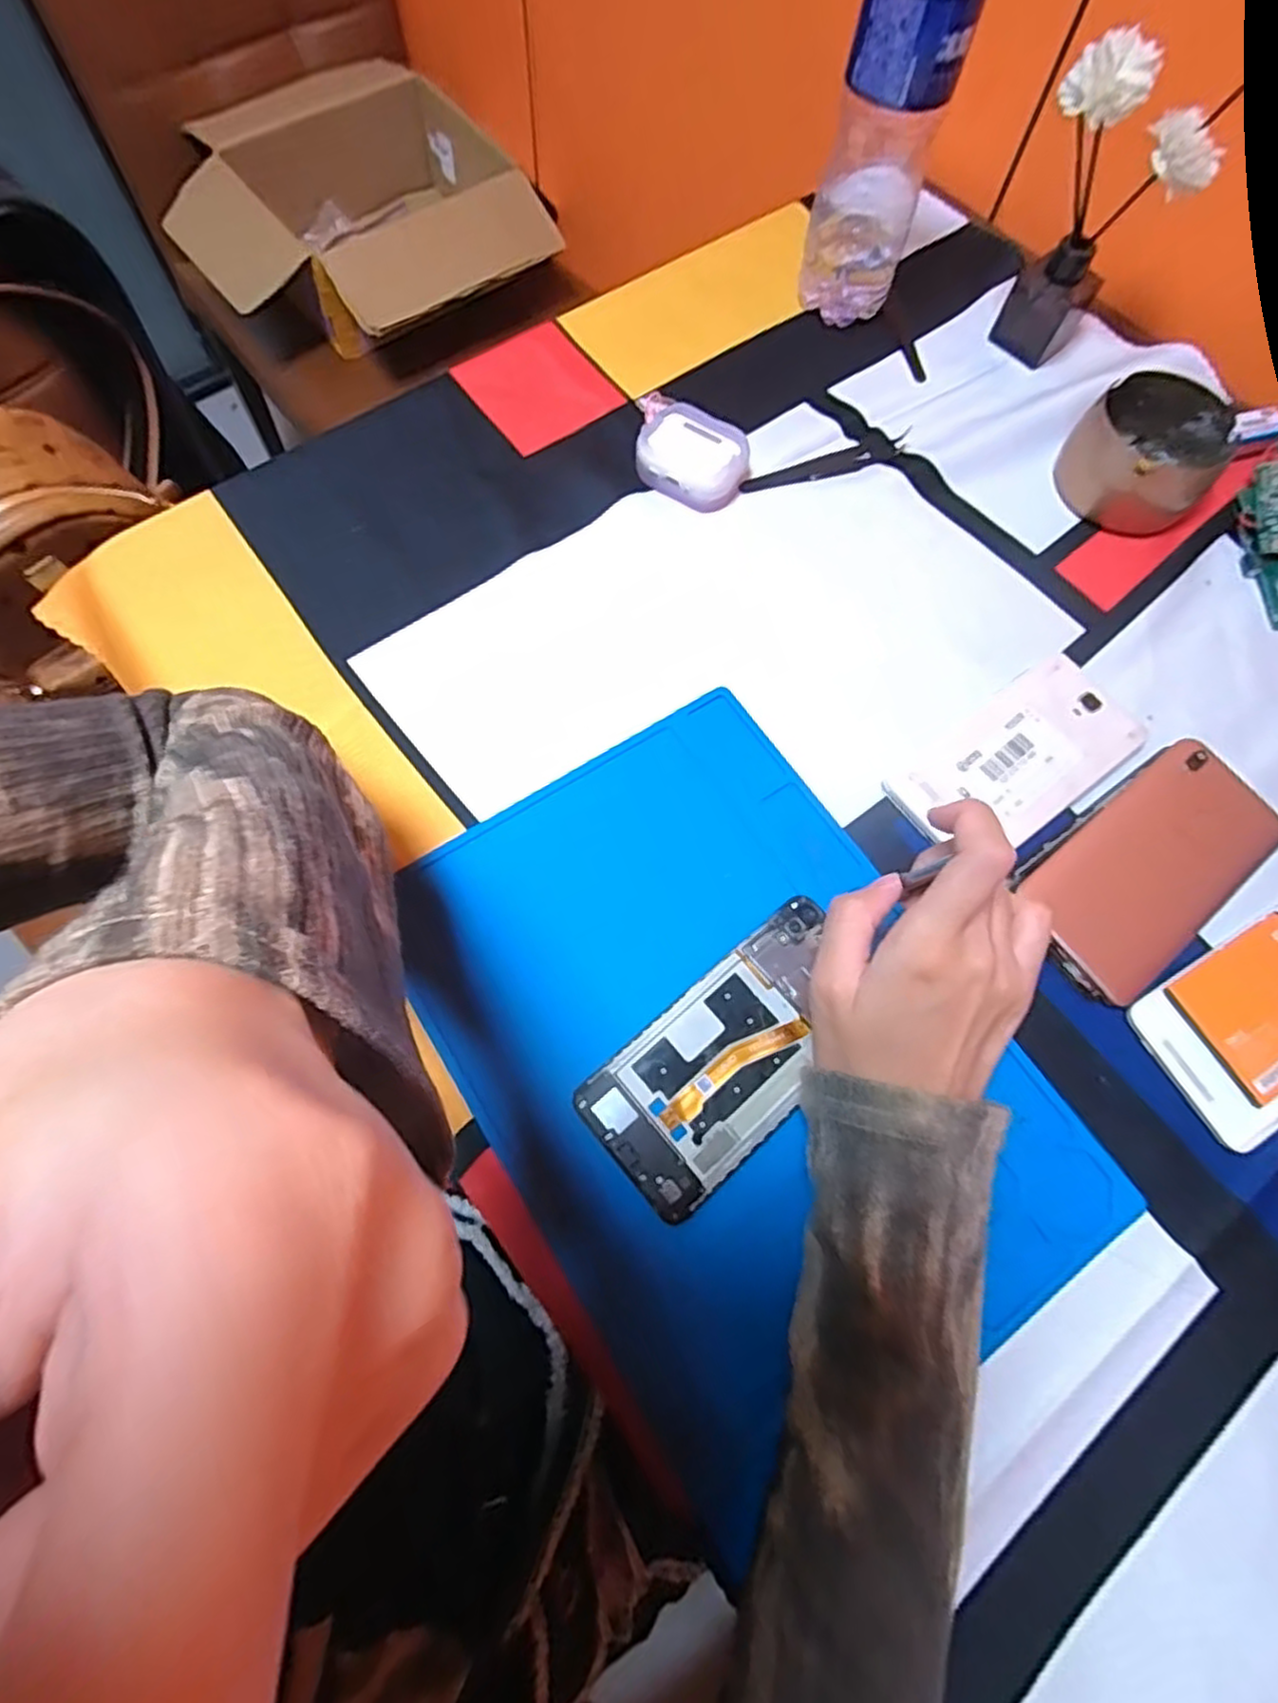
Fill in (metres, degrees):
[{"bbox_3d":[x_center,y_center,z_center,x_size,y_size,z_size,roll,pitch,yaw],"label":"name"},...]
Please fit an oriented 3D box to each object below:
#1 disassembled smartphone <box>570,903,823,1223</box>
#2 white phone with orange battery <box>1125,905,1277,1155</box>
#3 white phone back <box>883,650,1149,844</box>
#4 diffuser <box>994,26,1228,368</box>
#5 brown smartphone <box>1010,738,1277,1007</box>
[{"bbox_3d":[0.046,0.093,0.330,0.144,0.006,0.071,-39,76,-14],"label":"disassembled smartphone"},{"bbox_3d":[0.320,0.076,0.352,0.148,0.004,0.077,-27,74,-11],"label":"white phone with orange battery"},{"bbox_3d":[0.206,-0.049,0.388,0.143,0.010,0.070,-36,76,-14],"label":"white phone back"},{"bbox_3d":[0.275,-0.387,0.439,0.089,0.151,0.055,-15,72,-8],"label":"diffuser"},{"bbox_3d":[0.267,0.007,0.371,0.151,0.010,0.079,-34,75,-13],"label":"brown smartphone"}]

